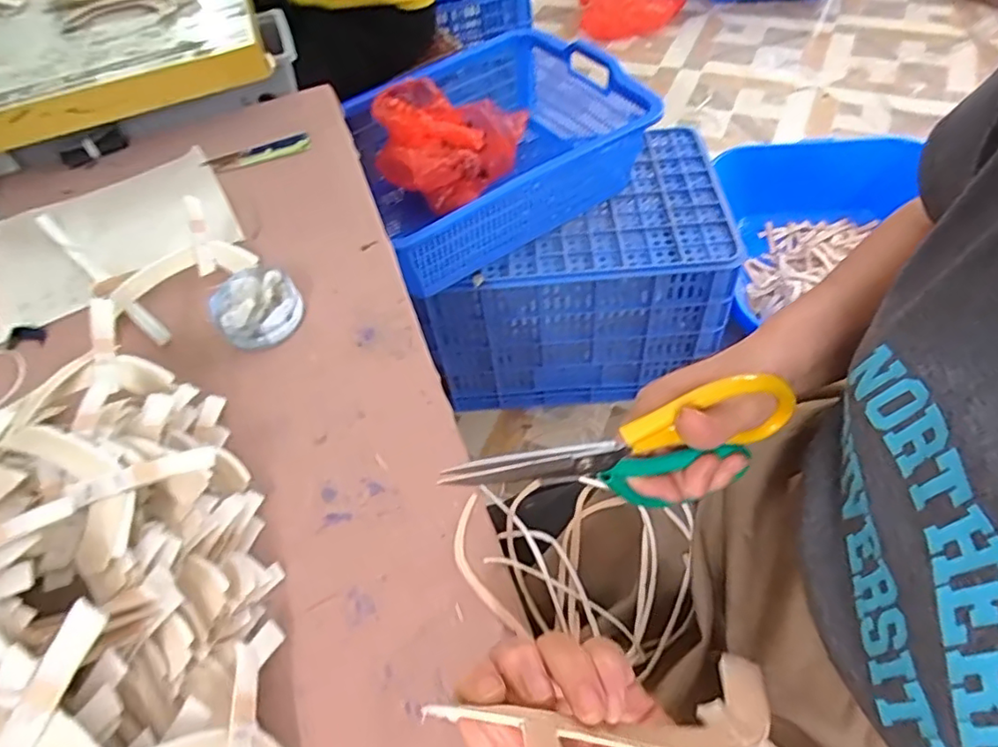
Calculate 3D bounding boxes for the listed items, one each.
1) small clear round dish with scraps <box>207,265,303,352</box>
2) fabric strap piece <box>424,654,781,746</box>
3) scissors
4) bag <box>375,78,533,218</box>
[{"bbox_3d":[-0.204,-0.057,0.500,0.069,0.034,0.074,-3,54,4],"label":"small clear round dish with scraps"},{"bbox_3d":[0.054,0.143,0.238,0.158,0.042,0.067,9,51,-9],"label":"fabric strap piece"},{"bbox_3d":[0.065,0.048,0.316,0.190,0.096,0.011,-8,50,-15],"label":"scissors"},{"bbox_3d":[-0.103,-0.391,1.026,0.223,0.136,0.239,28,62,24],"label":"bag"}]

